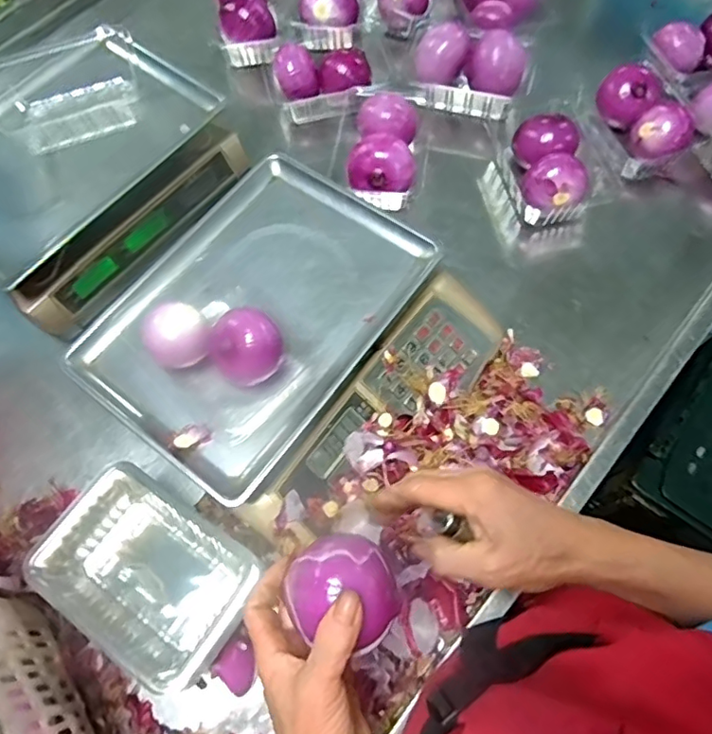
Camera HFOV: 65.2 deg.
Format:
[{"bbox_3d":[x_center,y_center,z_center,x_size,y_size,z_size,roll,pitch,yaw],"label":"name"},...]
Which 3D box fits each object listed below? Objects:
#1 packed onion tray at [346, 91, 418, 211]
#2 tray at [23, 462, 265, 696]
[{"bbox_3d":[0.035,-0.285,0.733,0.091,0.071,0.145,2,67,3],"label":"packed onion tray"},{"bbox_3d":[-0.189,0.188,0.516,0.179,0.070,0.131,33,72,15],"label":"tray"}]

